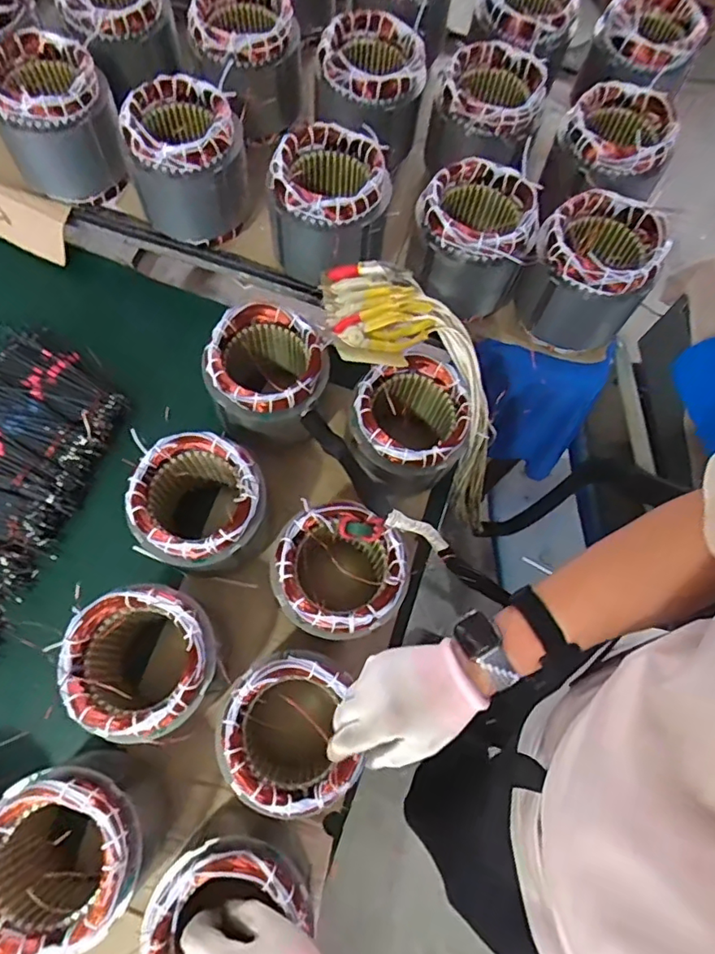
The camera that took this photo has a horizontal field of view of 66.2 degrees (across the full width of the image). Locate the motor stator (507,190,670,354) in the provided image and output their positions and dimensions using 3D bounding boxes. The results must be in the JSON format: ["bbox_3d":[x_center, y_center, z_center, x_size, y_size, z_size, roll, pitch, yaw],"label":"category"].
[{"bbox_3d":[0.296,-0.266,0.710,0.144,0.128,0.143,24,72,4],"label":"motor stator"}]

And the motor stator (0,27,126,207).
[{"bbox_3d":[-0.413,-0.497,0.767,0.143,0.152,0.143,1,72,-3],"label":"motor stator"}]

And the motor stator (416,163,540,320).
[{"bbox_3d":[0.146,-0.311,0.718,0.143,0.128,0.141,17,72,2],"label":"motor stator"}]

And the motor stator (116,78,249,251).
[{"bbox_3d":[-0.226,-0.424,0.742,0.142,0.154,0.135,1,72,-3],"label":"motor stator"}]

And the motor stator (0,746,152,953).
[{"bbox_3d":[-0.283,0.367,0.557,0.139,0.163,0.145,1,72,-3],"label":"motor stator"}]

